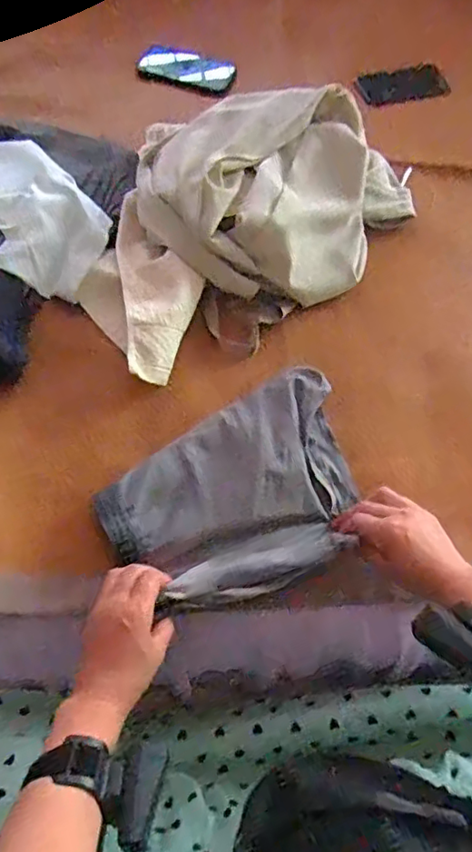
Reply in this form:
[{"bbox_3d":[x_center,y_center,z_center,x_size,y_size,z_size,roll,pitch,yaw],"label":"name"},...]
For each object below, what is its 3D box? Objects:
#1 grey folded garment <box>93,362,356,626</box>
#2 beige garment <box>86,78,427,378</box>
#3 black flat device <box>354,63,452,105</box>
[{"bbox_3d":[0.013,0.075,0.613,0.278,0.049,0.198,-31,69,-18],"label":"grey folded garment"},{"bbox_3d":[0.005,-0.301,0.762,0.472,0.116,0.324,-29,68,-17],"label":"beige garment"},{"bbox_3d":[0.296,-0.609,1.020,0.154,0.052,0.013,0,17,17],"label":"black flat device"}]

